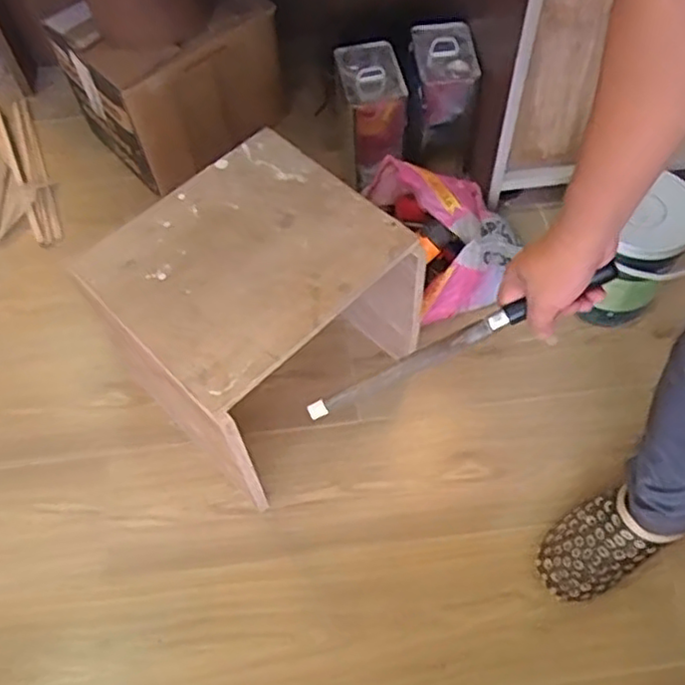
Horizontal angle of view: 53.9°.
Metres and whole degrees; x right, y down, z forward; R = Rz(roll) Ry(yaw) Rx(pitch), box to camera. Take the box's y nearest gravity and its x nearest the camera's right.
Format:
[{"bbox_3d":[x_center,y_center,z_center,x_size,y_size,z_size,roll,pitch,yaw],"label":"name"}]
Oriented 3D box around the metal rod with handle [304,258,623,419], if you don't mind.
[{"bbox_3d":[0.111,0.001,0.671,0.325,0.025,0.018,-27,60,14],"label":"metal rod with handle"}]

